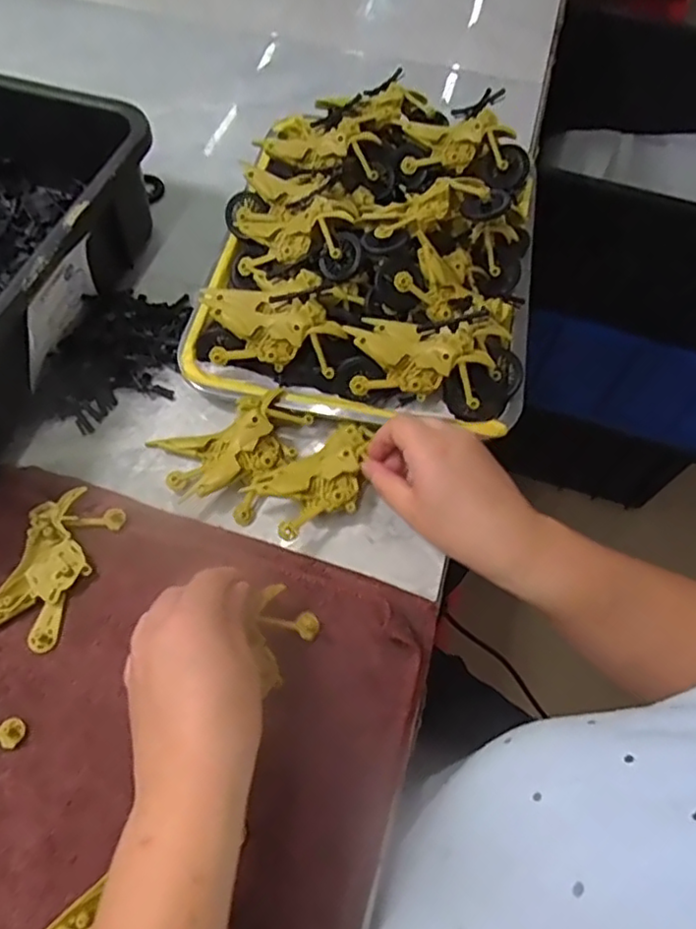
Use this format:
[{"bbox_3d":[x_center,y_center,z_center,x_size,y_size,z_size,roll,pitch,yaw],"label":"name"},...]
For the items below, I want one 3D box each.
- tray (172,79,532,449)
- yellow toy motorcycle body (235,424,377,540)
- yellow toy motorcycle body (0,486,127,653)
[{"bbox_3d":[0.026,-0.197,0.531,0.254,0.066,0.348,10,60,3],"label":"tray"},{"bbox_3d":[-0.020,0.012,0.437,0.110,0.021,0.053,-39,69,-21],"label":"yellow toy motorcycle body"},{"bbox_3d":[-0.188,0.064,0.402,0.049,0.014,0.099,19,61,8],"label":"yellow toy motorcycle body"}]

